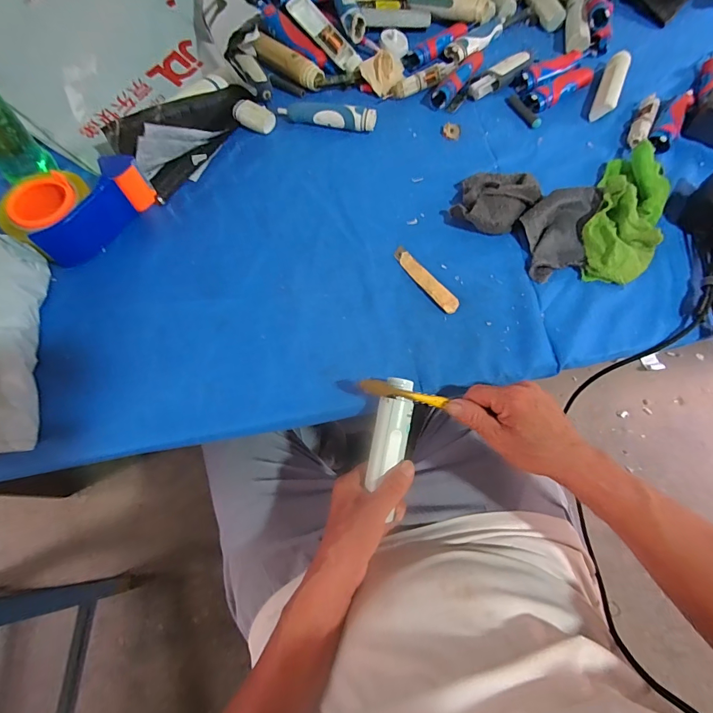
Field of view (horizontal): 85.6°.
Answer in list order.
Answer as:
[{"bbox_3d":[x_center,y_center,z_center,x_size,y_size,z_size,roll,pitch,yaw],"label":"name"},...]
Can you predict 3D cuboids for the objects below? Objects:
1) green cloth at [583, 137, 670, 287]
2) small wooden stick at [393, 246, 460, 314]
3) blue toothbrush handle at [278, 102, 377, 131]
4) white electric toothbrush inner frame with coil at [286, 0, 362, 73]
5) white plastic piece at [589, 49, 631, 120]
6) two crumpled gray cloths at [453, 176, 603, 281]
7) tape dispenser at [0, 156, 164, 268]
[{"bbox_3d":[0.350,-0.192,0.493,0.082,0.046,0.220,22,69,9],"label":"green cloth"},{"bbox_3d":[0.084,-0.096,0.473,0.023,0.004,0.108,-37,72,-14],"label":"small wooden stick"},{"bbox_3d":[-0.041,-0.358,0.568,0.140,0.025,0.033,10,67,5],"label":"blue toothbrush handle"},{"bbox_3d":[-0.047,-0.504,0.603,0.143,0.015,0.038,46,73,-4],"label":"white electric toothbrush inner frame with coil"},{"bbox_3d":[0.391,-0.417,0.592,0.028,0.033,0.144,24,69,10],"label":"white plastic piece"},{"bbox_3d":[0.215,-0.182,0.496,0.168,0.032,0.141,26,70,11],"label":"two crumpled gray cloths"},{"bbox_3d":[-0.345,-0.191,0.481,0.099,0.061,0.161,39,73,15],"label":"tape dispenser"}]

